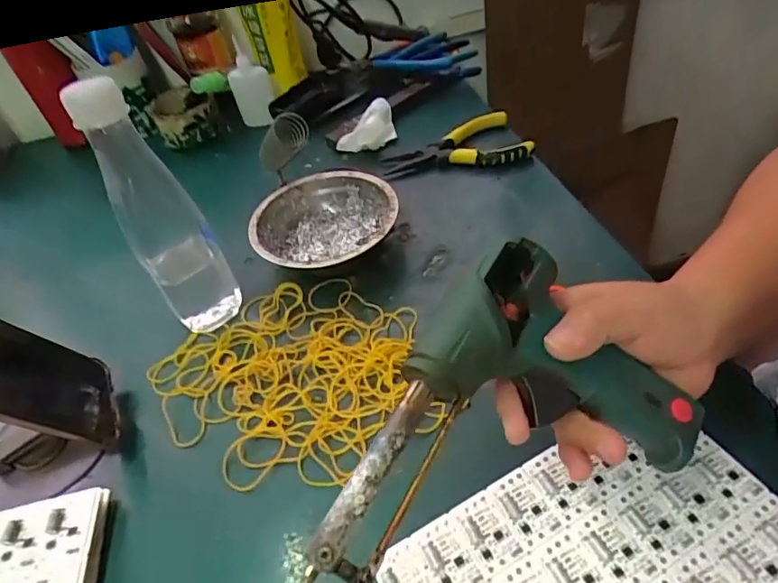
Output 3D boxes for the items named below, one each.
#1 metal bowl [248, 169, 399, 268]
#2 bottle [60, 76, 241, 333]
[{"bbox_3d":[-0.056,-0.057,0.455,0.125,0.042,0.125,-5,46,6],"label":"metal bowl"},{"bbox_3d":[-0.162,-0.053,0.358,0.058,0.179,0.053,-26,48,-14],"label":"bottle"}]

